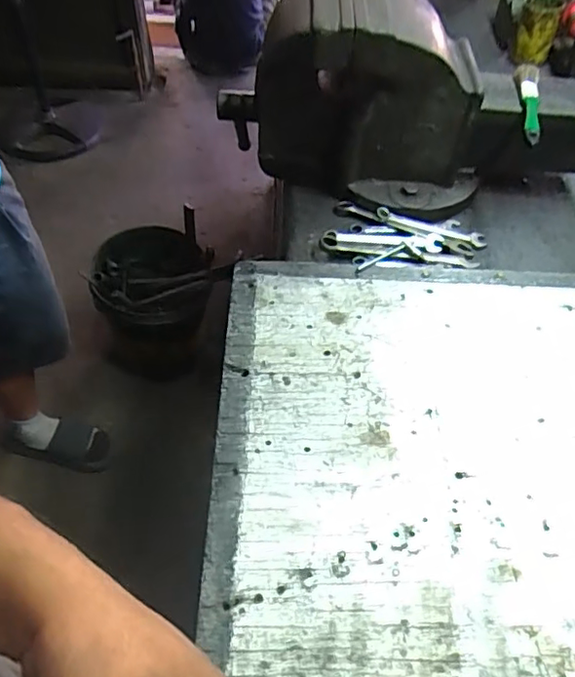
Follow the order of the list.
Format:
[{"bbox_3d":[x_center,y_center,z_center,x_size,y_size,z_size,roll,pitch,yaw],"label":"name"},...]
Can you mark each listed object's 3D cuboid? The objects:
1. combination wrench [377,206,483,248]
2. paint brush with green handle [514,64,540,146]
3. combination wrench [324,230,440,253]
[{"bbox_3d":[0.218,-0.167,0.867,0.171,0.012,0.031,14,52,-8],"label":"combination wrench"},{"bbox_3d":[0.346,-0.338,0.824,0.032,0.019,0.196,11,54,7],"label":"paint brush with green handle"},{"bbox_3d":[0.139,-0.140,0.842,0.177,0.009,0.041,0,52,-3],"label":"combination wrench"}]

